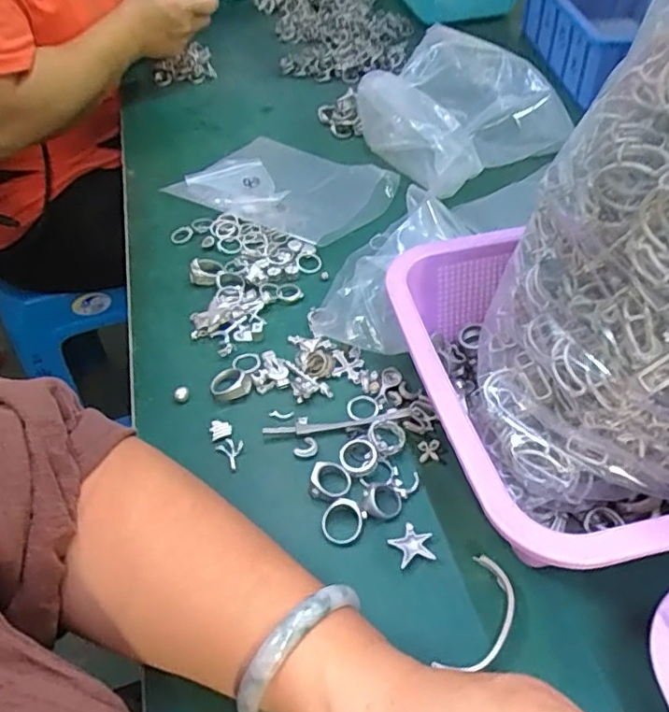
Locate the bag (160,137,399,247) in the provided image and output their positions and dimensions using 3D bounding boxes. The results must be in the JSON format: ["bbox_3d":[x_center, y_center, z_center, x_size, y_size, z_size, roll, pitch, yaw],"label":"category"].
[{"bbox_3d":[-0.050,-0.173,0.587,0.199,0.020,0.148,22,52,23],"label":"bag"}]

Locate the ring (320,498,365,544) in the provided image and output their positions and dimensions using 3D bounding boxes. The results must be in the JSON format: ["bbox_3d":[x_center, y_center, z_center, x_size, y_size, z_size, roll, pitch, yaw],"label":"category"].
[{"bbox_3d":[0.004,0.095,0.339,0.024,0.004,0.024,-3,69,8],"label":"ring"}]

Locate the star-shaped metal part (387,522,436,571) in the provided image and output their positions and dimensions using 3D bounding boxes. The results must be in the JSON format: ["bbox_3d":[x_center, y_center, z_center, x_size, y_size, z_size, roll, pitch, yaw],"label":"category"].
[{"bbox_3d":[0.043,0.105,0.329,0.023,0.004,0.022,-16,48,-10],"label":"star-shaped metal part"}]

